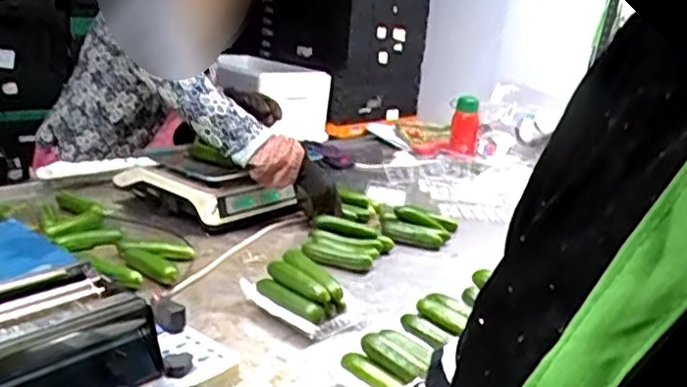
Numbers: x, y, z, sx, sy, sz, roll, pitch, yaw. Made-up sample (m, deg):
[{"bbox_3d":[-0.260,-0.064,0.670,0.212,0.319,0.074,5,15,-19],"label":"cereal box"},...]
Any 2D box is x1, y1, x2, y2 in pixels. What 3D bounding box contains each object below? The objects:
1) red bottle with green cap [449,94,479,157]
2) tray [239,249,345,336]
[{"bbox_3d":[0.343,-0.190,1.850,0.072,0.206,0.068,9,-21,9],"label":"red bottle with green cap"},{"bbox_3d":[-0.071,0.147,0.979,0.099,0.075,0.151,-6,20,-38],"label":"tray"}]

